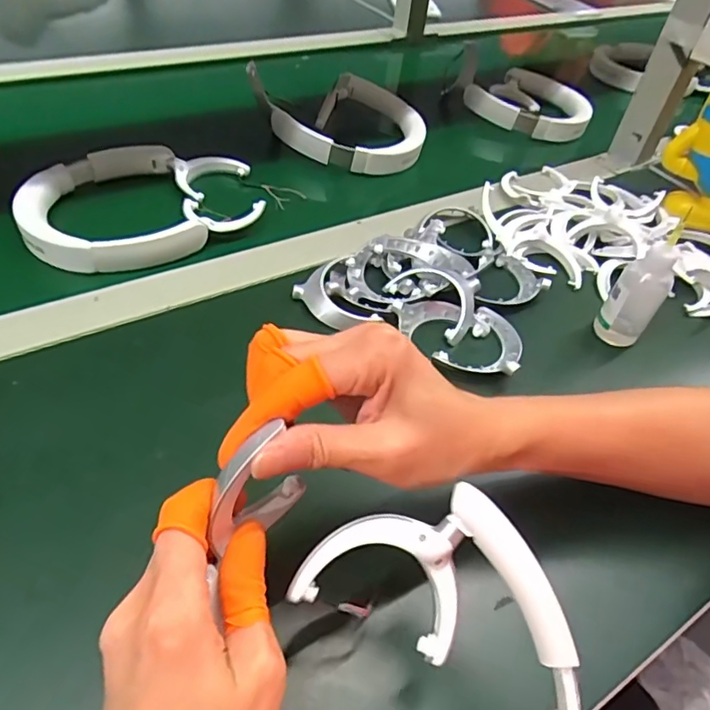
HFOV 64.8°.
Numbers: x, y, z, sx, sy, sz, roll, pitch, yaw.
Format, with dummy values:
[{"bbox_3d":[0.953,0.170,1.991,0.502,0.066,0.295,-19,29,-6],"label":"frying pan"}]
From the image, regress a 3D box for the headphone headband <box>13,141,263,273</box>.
[{"bbox_3d":[-0.184,-0.136,0.489,0.196,0.030,0.145,-17,52,-22],"label":"headphone headband"}]

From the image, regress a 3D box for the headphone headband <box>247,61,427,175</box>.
[{"bbox_3d":[-0.021,-0.256,0.609,0.192,0.060,0.128,11,47,2],"label":"headphone headband"}]

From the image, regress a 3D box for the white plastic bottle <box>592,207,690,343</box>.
[{"bbox_3d":[0.217,-0.055,0.416,0.033,0.099,0.036,34,52,21],"label":"white plastic bottle"}]

